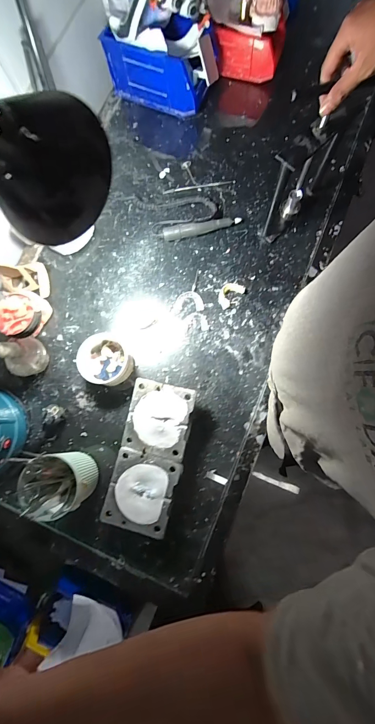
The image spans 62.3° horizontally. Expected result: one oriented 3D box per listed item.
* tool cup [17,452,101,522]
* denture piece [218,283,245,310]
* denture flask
[{"bbox_3d":[-0.212,0.204,0.532,0.100,0.102,0.095,-1,79,3],"label":"tool cup"},{"bbox_3d":[0.087,-0.142,0.640,0.063,0.007,0.038,-43,80,-6],"label":"denture piece"},{"bbox_3d":[-0.067,0.168,0.565,0.113,0.053,0.256,13,80,6],"label":"denture flask"}]

